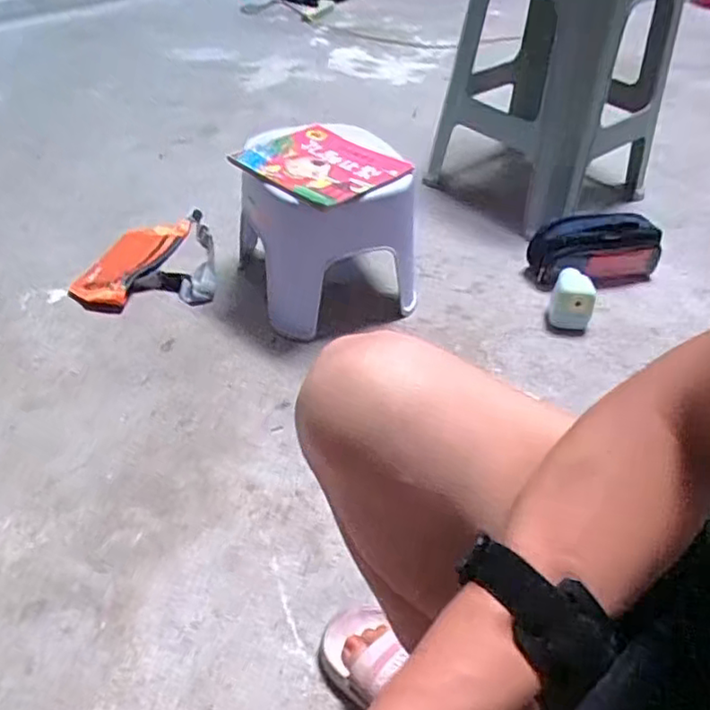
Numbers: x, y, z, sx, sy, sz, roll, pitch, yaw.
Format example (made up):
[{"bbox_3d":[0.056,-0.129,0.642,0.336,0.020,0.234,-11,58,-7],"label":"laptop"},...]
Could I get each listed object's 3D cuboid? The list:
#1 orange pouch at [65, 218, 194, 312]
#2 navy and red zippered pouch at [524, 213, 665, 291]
[{"bbox_3d":[-0.388,-0.175,1.131,0.105,0.043,0.286,15,44,15],"label":"orange pouch"},{"bbox_3d":[0.424,-0.184,1.105,0.236,0.110,0.087,-8,43,-10],"label":"navy and red zippered pouch"}]

